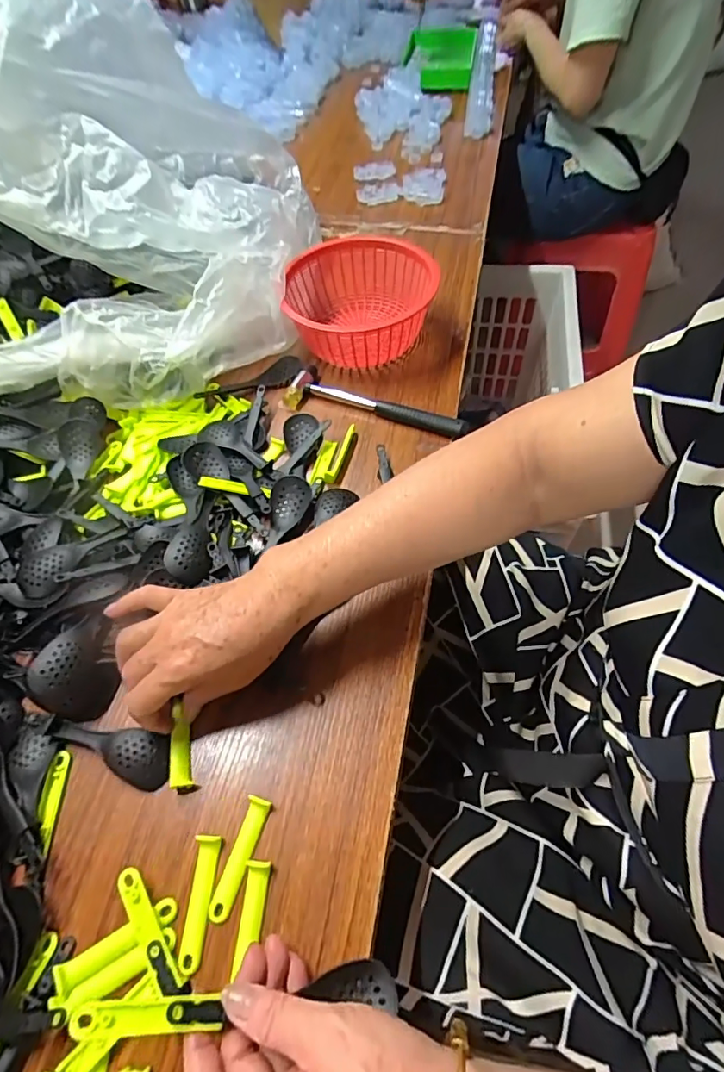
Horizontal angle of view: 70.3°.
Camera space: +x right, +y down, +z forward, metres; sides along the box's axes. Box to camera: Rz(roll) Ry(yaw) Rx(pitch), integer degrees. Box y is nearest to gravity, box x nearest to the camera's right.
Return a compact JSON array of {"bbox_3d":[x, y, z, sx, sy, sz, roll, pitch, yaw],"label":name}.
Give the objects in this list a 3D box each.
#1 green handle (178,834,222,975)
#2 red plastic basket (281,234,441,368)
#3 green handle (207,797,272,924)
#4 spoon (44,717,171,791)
[{"bbox_3d":[-0.108,0.244,0.344,0.016,0.006,0.074,-1,58,3],"label":"green handle"},{"bbox_3d":[-0.002,-0.276,0.614,0.176,0.064,0.173,5,58,6],"label":"red plastic basket"},{"bbox_3d":[-0.084,0.221,0.354,0.015,0.005,0.076,14,60,12],"label":"green handle"},{"bbox_3d":[-0.197,0.165,0.393,0.102,0.008,0.038,6,58,7],"label":"spoon"}]

